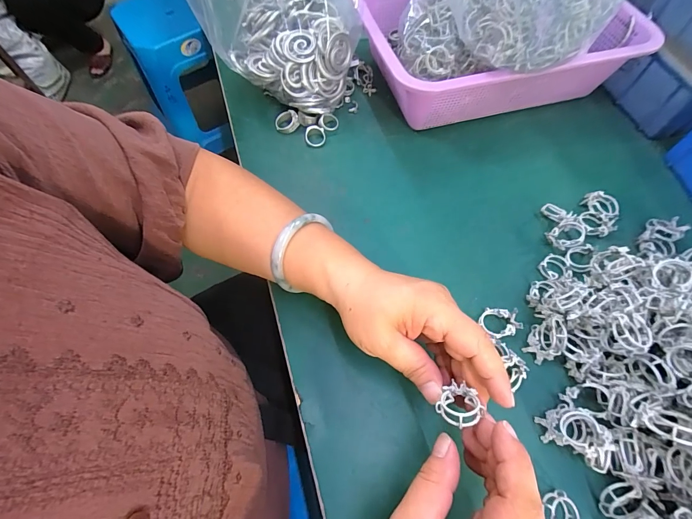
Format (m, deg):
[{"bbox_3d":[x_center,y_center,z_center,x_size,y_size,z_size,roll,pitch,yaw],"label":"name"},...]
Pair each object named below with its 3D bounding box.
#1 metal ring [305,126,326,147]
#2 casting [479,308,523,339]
[{"bbox_3d":[-0.036,-0.144,0.390,0.024,0.004,0.025,0,87,-6],"label":"metal ring"},{"bbox_3d":[0.130,0.053,0.284,0.032,0.010,0.025,-7,64,-2],"label":"casting"}]

